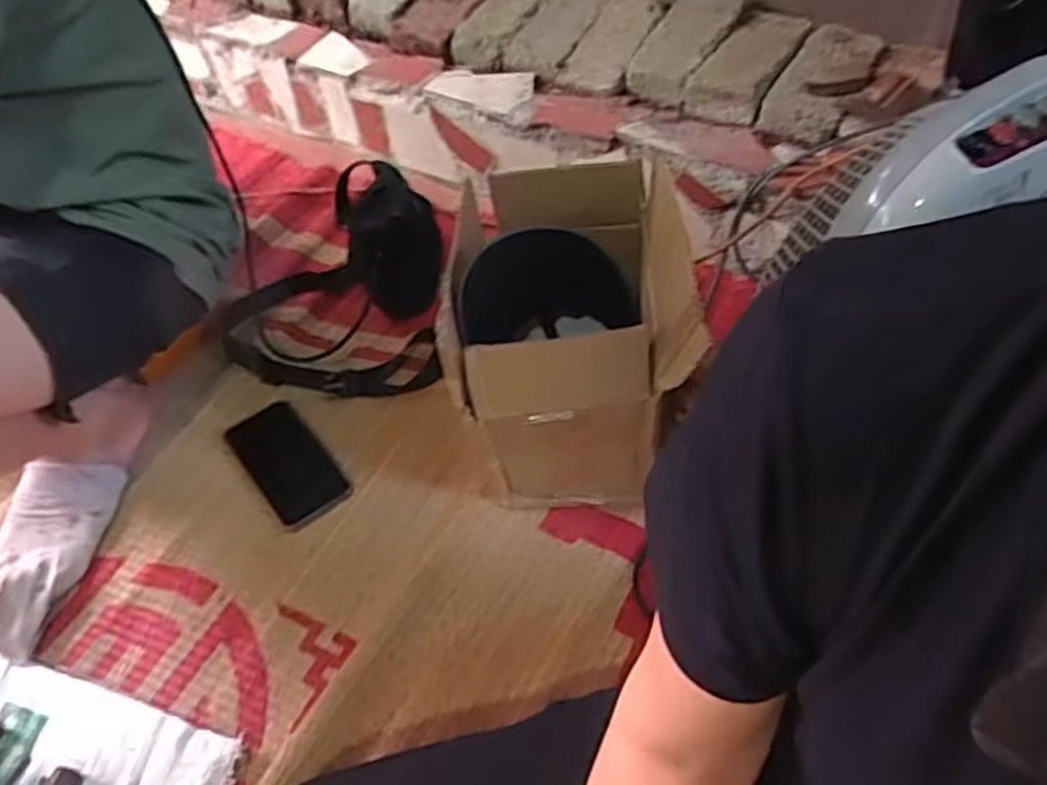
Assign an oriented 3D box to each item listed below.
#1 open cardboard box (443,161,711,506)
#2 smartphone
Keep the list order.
[{"bbox_3d":[0.039,-0.046,0.732,0.195,0.245,0.220,-3,49,1],"label":"open cardboard box"},{"bbox_3d":[-0.246,0.069,0.806,0.075,0.006,0.157,-32,54,-22],"label":"smartphone"}]

